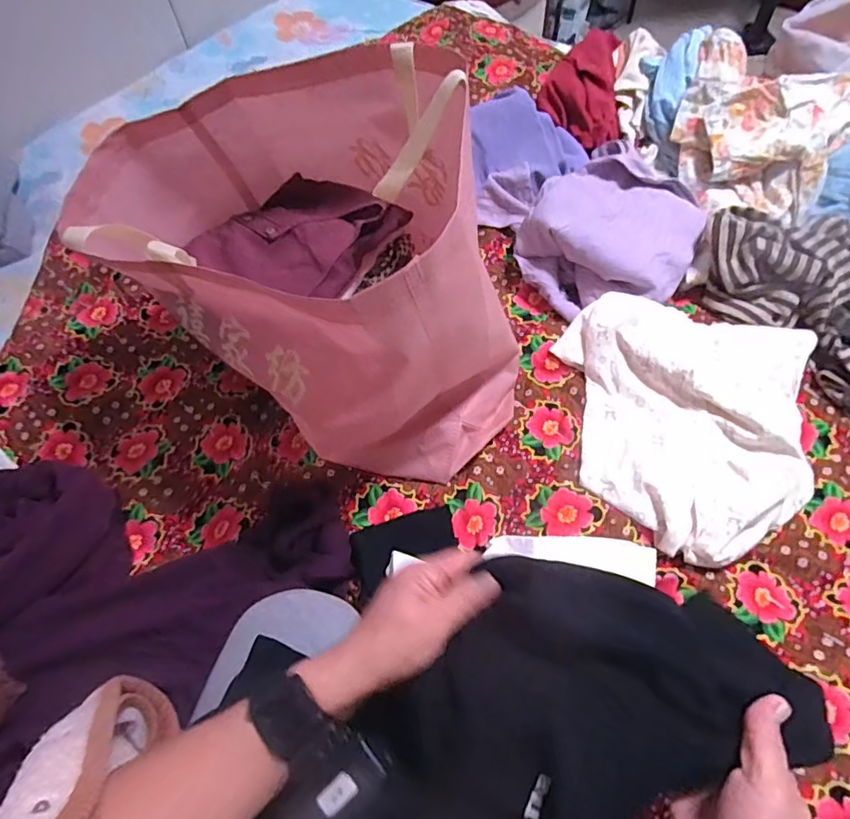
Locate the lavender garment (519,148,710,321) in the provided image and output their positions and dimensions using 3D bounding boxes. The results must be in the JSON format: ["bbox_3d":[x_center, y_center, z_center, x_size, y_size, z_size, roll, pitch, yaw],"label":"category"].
[{"bbox_3d":[0.266,-0.245,0.761,0.247,0.091,0.216,-40,64,-19],"label":"lavender garment"}]

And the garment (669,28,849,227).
[{"bbox_3d":[0.478,-0.400,0.769,0.236,0.114,0.237,23,62,17],"label":"garment"}]

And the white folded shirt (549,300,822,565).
[{"bbox_3d":[0.324,0.008,0.651,0.277,0.083,0.329,-2,58,2],"label":"white folded shirt"}]

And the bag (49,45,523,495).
[{"bbox_3d":[-0.104,-0.176,0.634,0.452,0.319,0.349,24,63,17],"label":"bag"}]

